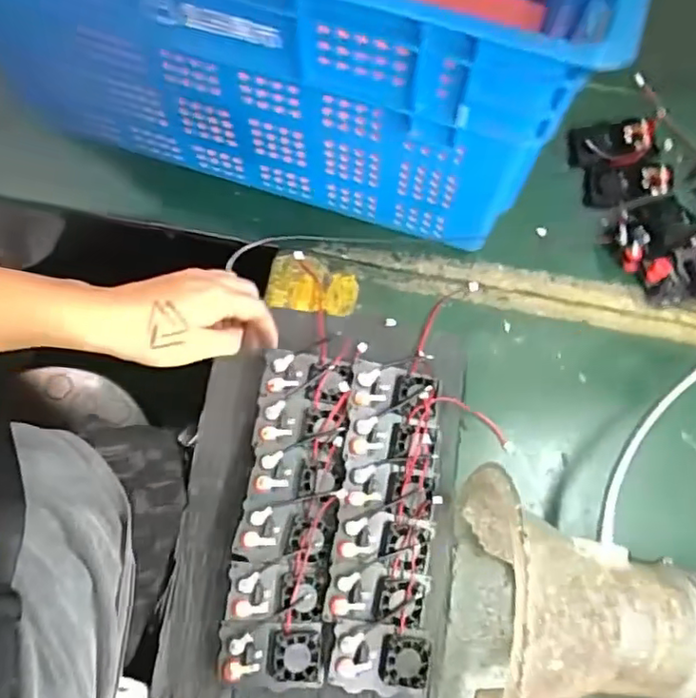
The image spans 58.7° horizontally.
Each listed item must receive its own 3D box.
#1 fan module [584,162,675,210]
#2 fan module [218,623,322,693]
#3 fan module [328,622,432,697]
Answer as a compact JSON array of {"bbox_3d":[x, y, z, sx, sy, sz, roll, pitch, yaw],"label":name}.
[{"bbox_3d":[0.315,-0.184,0.690,0.089,0.027,0.052,4,73,1],"label":"fan module"},{"bbox_3d":[-0.068,0.273,0.547,0.088,0.027,0.052,5,73,1],"label":"fan module"},{"bbox_3d":[0.028,0.275,0.546,0.087,0.029,0.052,8,73,2],"label":"fan module"}]

